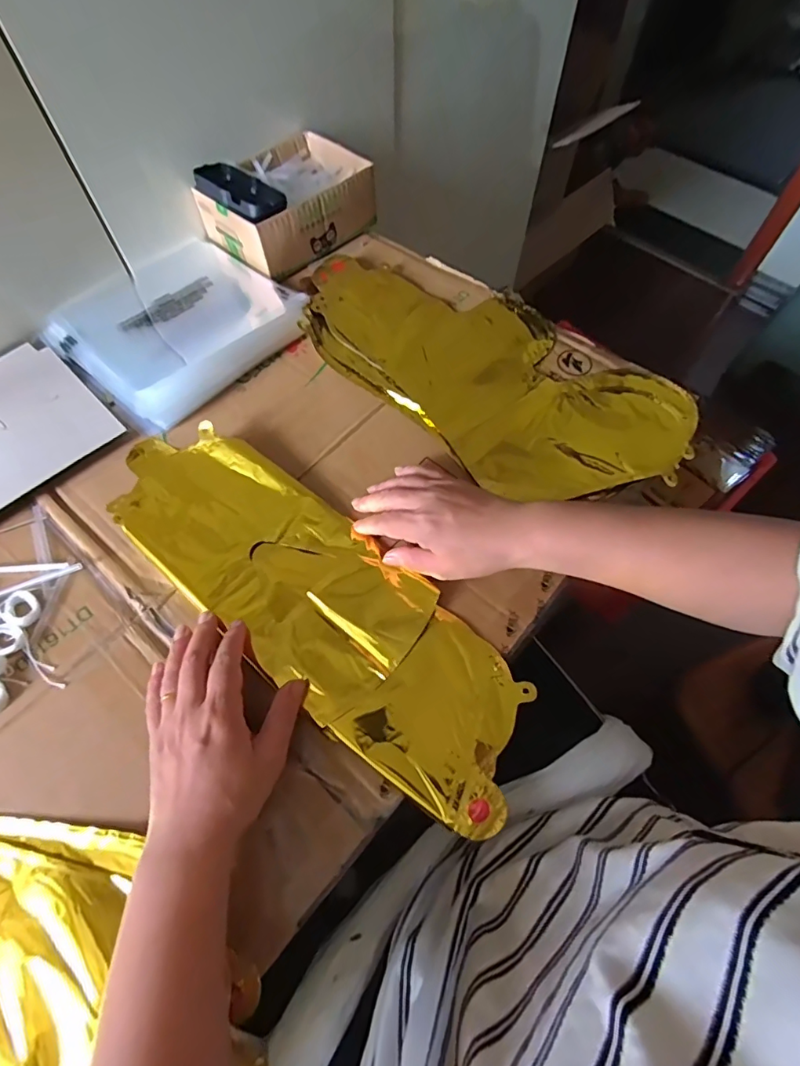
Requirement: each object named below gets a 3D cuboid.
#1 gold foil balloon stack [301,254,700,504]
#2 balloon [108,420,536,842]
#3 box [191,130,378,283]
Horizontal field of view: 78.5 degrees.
[{"bbox_3d":[0.083,-0.181,0.522,0.430,0.015,0.217,38,68,18],"label":"gold foil balloon stack"},{"bbox_3d":[-0.076,0.049,0.411,0.418,0.021,0.133,40,69,16],"label":"balloon"},{"bbox_3d":[-0.136,-0.411,0.605,0.133,0.073,0.185,40,69,19],"label":"box"}]

